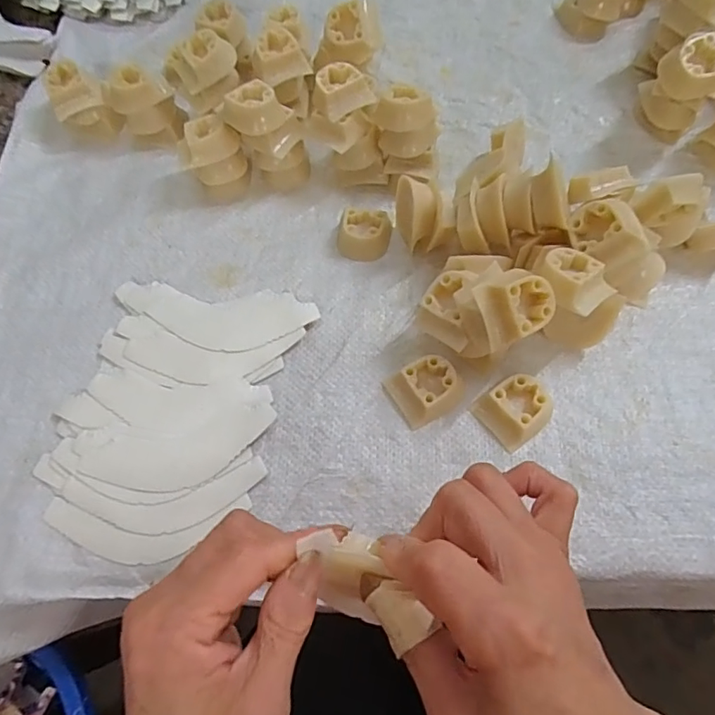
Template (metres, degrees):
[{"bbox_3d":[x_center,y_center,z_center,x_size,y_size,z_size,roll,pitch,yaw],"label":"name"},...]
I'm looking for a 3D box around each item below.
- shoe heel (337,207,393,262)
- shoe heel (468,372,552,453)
[{"bbox_3d":[0.005,-0.089,0.378,0.036,0.016,0.035,12,67,8],"label":"shoe heel"},{"bbox_3d":[0.098,0.032,0.320,0.039,0.016,0.037,-32,69,-11],"label":"shoe heel"}]

